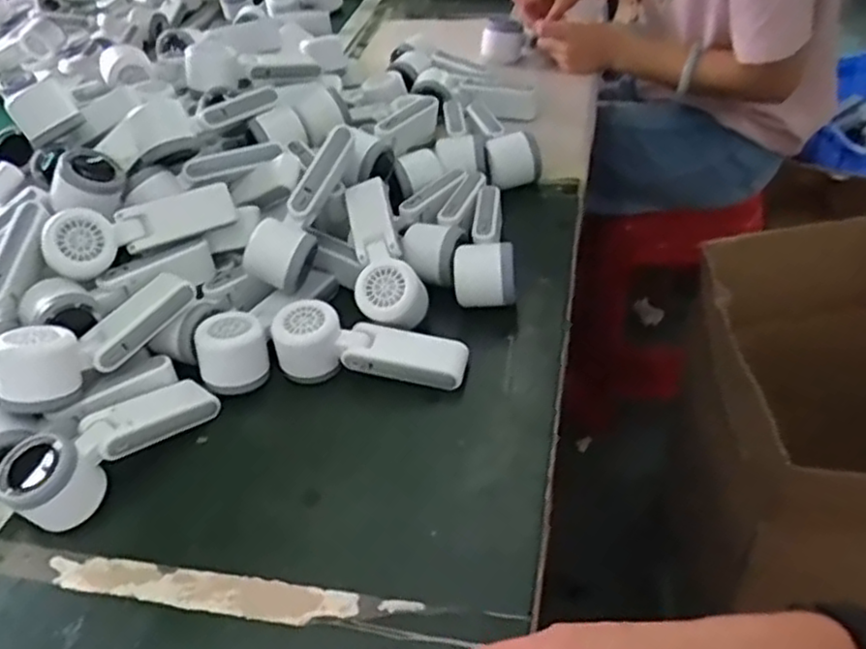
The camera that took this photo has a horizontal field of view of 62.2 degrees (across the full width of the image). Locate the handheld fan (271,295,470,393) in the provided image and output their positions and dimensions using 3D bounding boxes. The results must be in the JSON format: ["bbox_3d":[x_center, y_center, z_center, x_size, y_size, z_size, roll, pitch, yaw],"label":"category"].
[{"bbox_3d":[-0.053,0.021,0.623,0.162,0.058,0.049,3,44,9],"label":"handheld fan"}]

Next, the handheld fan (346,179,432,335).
[{"bbox_3d":[-0.049,-0.075,0.672,0.063,0.043,0.175,-12,57,-7],"label":"handheld fan"}]

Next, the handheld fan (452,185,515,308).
[{"bbox_3d":[0.053,-0.084,0.714,0.057,0.049,0.158,0,44,6],"label":"handheld fan"}]

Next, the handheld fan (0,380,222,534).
[{"bbox_3d":[-0.250,0.090,0.561,0.055,0.059,0.163,26,52,29],"label":"handheld fan"}]

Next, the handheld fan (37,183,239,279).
[{"bbox_3d":[-0.262,-0.086,0.651,0.166,0.055,0.031,-21,12,-34],"label":"handheld fan"}]

